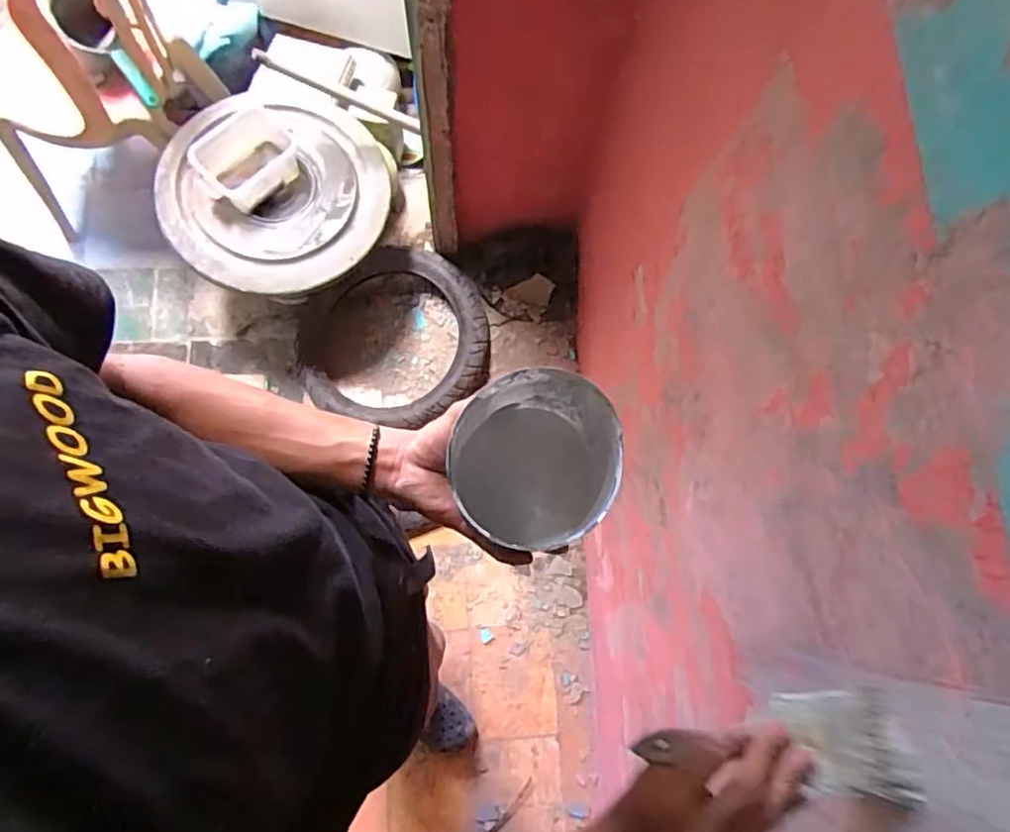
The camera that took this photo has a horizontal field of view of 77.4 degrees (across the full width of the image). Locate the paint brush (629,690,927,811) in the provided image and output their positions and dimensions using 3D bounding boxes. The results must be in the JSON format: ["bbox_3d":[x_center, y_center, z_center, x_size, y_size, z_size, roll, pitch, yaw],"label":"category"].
[{"bbox_3d":[0.193,0.244,0.470,0.190,0.027,0.067,-11,75,24],"label":"paint brush"}]

